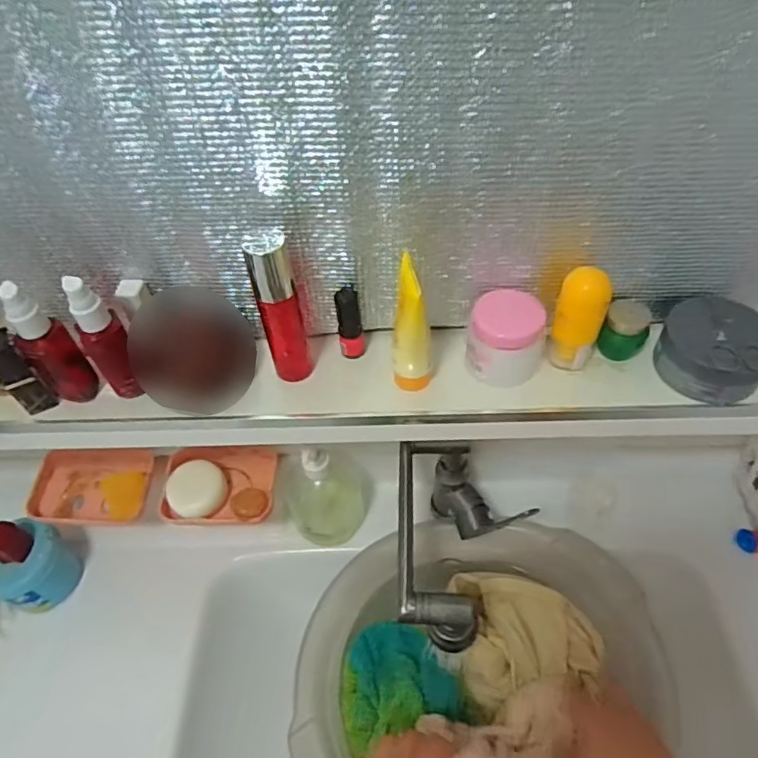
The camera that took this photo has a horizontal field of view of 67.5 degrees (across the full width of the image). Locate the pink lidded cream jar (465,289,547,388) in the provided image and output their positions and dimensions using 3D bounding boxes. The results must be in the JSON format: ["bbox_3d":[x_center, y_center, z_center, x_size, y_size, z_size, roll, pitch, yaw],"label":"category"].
[{"bbox_3d":[0.103,-0.031,0.463,0.064,0.064,0.051,11,51,13],"label":"pink lidded cream jar"}]

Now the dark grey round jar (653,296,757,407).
[{"bbox_3d":[0.268,-0.022,0.455,0.076,0.050,0.078,-2,49,2],"label":"dark grey round jar"}]

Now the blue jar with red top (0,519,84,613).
[{"bbox_3d":[-0.397,0.205,0.634,0.073,0.110,0.084,14,52,15],"label":"blue jar with red top"}]

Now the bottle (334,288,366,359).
[{"bbox_3d":[-0.024,-0.047,0.485,0.020,0.072,0.027,-4,49,0],"label":"bottle"}]

